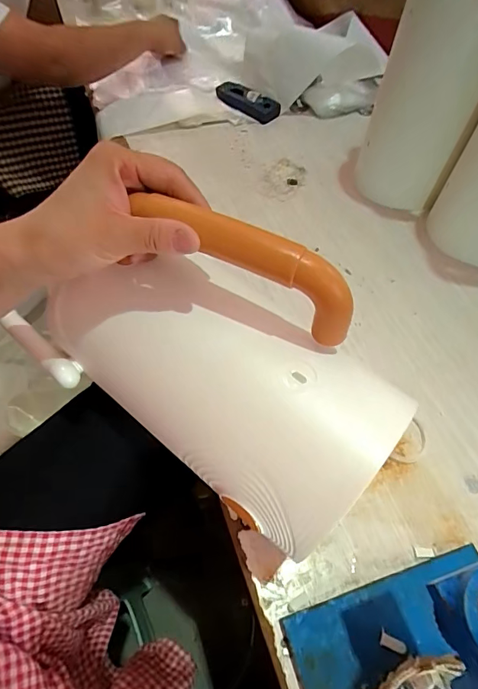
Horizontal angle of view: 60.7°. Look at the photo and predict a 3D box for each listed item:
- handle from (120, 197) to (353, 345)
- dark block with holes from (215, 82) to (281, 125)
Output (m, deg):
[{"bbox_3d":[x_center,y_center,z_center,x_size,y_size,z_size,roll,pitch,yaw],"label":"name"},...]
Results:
[{"bbox_3d":[0.007,-0.057,0.262,0.162,0.051,0.024,31,62,-2],"label":"handle"},{"bbox_3d":[0.015,-0.469,0.782,0.140,0.034,0.040,39,66,21],"label":"dark block with holes"}]

